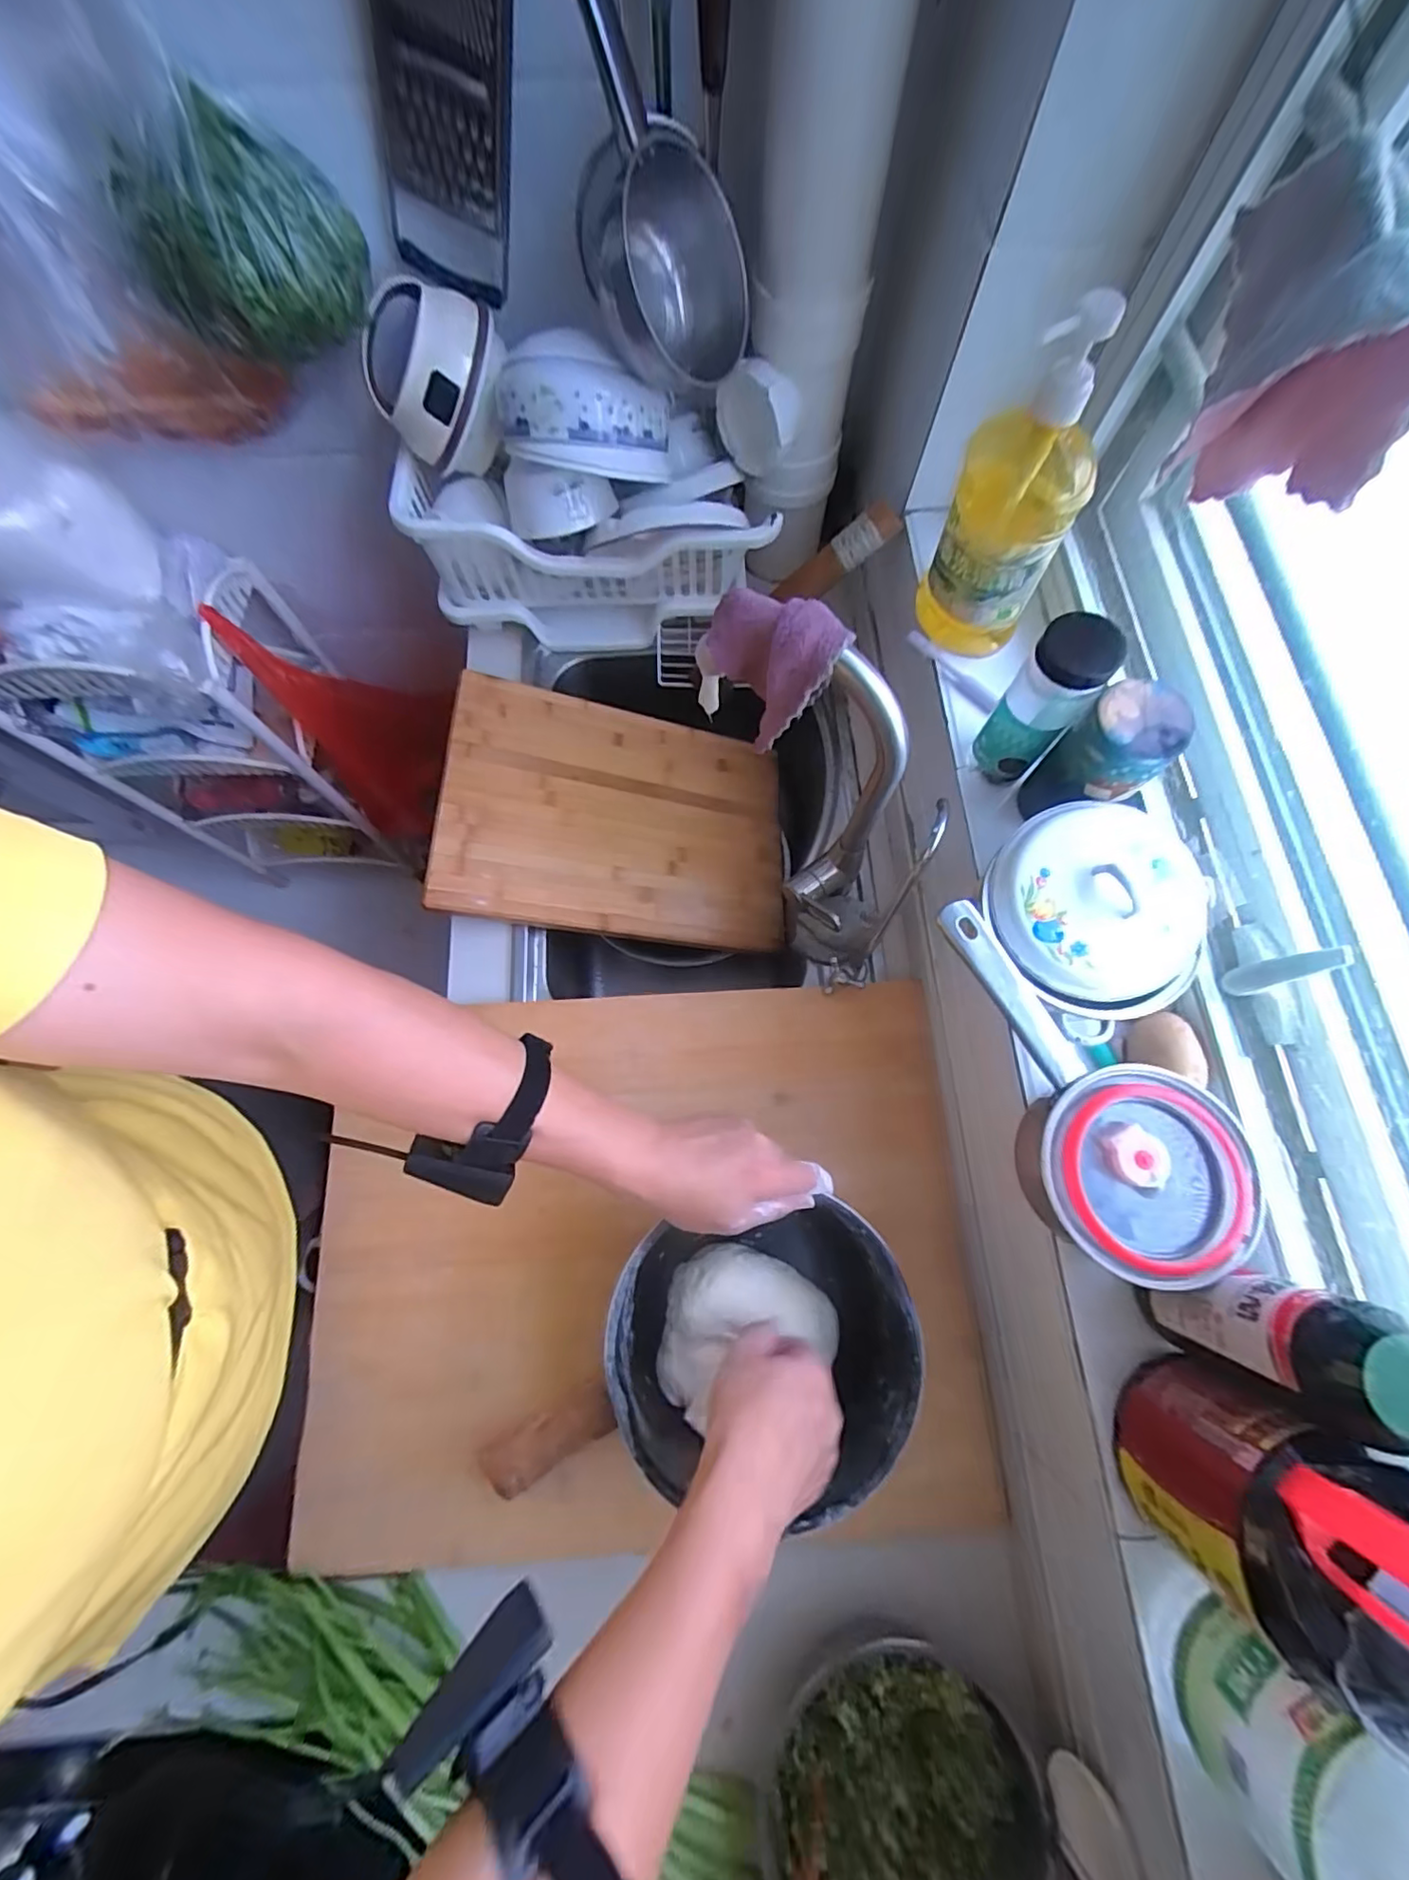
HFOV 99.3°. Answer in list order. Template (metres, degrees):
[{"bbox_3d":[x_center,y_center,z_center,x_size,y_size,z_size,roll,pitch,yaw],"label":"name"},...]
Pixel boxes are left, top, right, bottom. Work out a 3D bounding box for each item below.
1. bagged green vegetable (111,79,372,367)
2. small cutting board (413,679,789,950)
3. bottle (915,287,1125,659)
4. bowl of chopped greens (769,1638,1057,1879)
[{"bbox_3d":[-0.452,-0.677,0.580,0.201,0.135,0.120,-8,73,-3],"label":"bagged green vegetable"},{"bbox_3d":[-0.102,-0.160,0.788,0.444,0.021,0.322,8,71,-21],"label":"small cutting board"},{"bbox_3d":[0.264,-0.372,0.510,0.093,0.259,0.084,11,74,3],"label":"bottle"},{"bbox_3d":[0.155,0.667,0.471,0.202,0.072,0.209,0,73,0],"label":"bowl of chopped greens"}]

